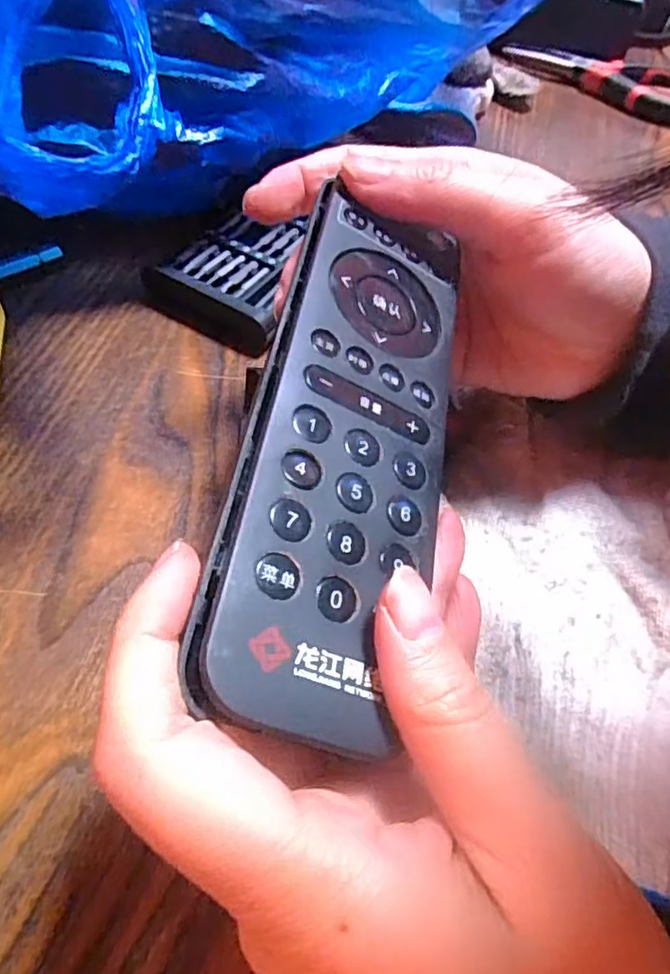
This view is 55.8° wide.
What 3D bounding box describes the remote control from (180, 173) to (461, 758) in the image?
[{"bbox_3d":[0.000,-0.012,0.151,0.046,0.021,0.140,25,54,-16],"label":"remote control"}]

